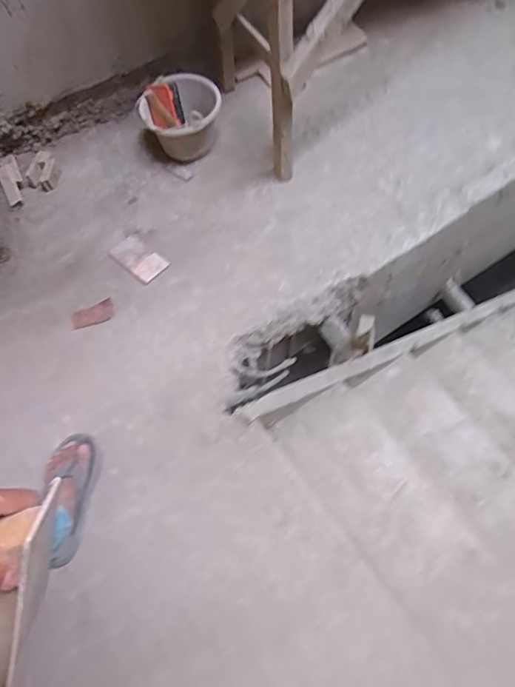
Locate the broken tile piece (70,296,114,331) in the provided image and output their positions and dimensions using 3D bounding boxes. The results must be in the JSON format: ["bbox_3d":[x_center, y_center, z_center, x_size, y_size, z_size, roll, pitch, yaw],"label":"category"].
[{"bbox_3d":[-0.432,-0.075,1.333,0.111,0.014,0.054,-25,66,-11],"label":"broken tile piece"}]

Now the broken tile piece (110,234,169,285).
[{"bbox_3d":[-0.330,-0.234,1.409,0.156,0.014,0.094,39,71,17],"label":"broken tile piece"}]

